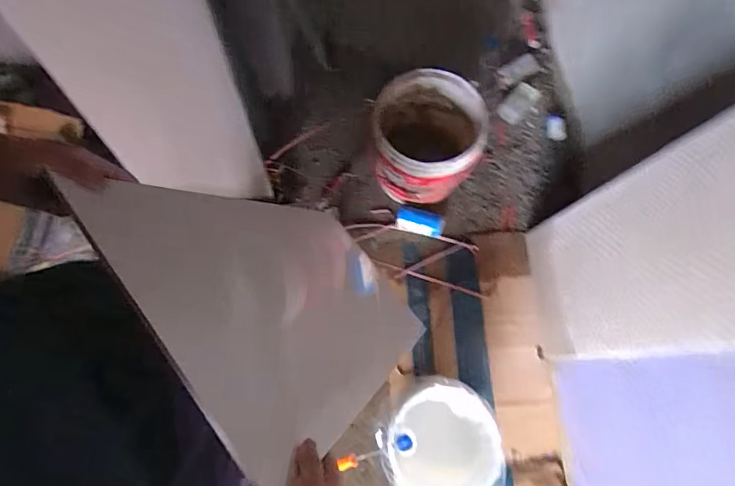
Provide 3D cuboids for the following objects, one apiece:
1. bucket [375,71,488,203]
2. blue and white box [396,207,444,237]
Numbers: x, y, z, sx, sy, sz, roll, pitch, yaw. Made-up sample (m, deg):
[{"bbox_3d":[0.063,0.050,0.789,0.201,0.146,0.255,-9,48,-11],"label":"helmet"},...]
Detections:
[{"bbox_3d":[0.202,-0.365,1.537,0.362,0.362,0.397,0,73,0],"label":"bucket"},{"bbox_3d":[0.191,-0.076,1.600,0.168,0.029,0.085,11,74,3],"label":"blue and white box"}]

